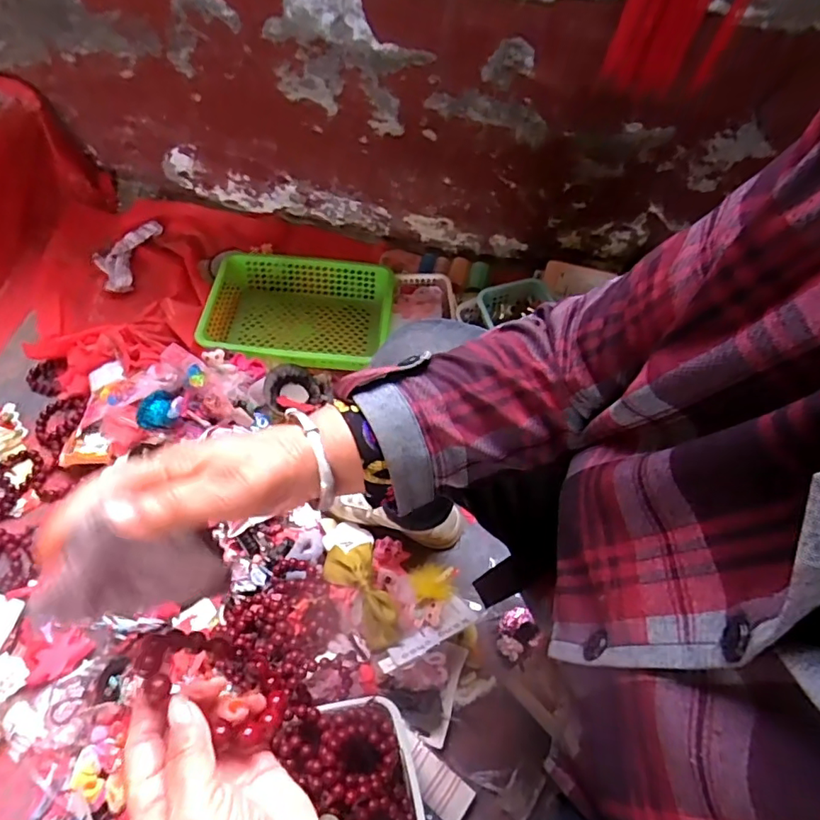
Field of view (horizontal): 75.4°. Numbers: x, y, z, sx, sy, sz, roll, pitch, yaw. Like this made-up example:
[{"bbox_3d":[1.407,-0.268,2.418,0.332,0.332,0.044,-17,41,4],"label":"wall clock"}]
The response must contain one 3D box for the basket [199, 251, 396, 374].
[{"bbox_3d":[-0.206,-0.169,0.975,0.335,0.089,0.249,9,61,2],"label":"basket"}]

